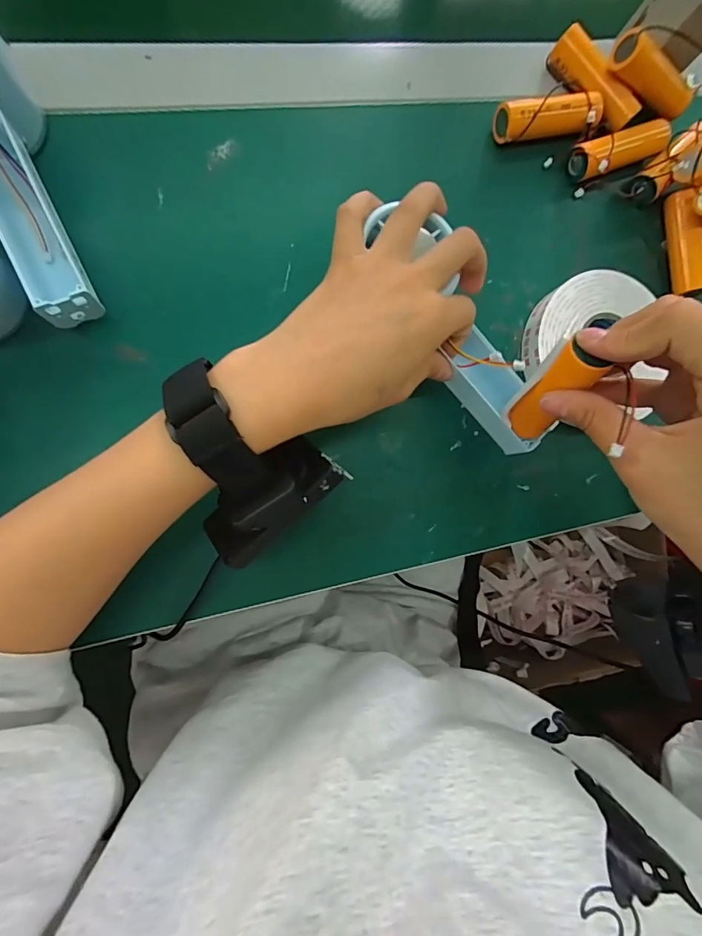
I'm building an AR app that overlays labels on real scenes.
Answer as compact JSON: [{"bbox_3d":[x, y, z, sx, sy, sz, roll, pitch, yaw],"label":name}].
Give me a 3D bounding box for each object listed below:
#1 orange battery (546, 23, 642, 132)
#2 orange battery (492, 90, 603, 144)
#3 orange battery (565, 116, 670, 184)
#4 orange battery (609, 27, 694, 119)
[{"bbox_3d":[0.167,-0.266,0.305,0.019,0.021,0.071,-44,96,-10],"label":"orange battery"},{"bbox_3d":[0.132,-0.233,0.296,0.070,0.024,0.020,-14,90,-12],"label":"orange battery"},{"bbox_3d":[0.187,-0.222,0.311,0.072,0.022,0.022,-24,92,-11],"label":"orange battery"},{"bbox_3d":[0.208,-0.266,0.300,0.072,0.021,0.019,11,85,-27],"label":"orange battery"}]

